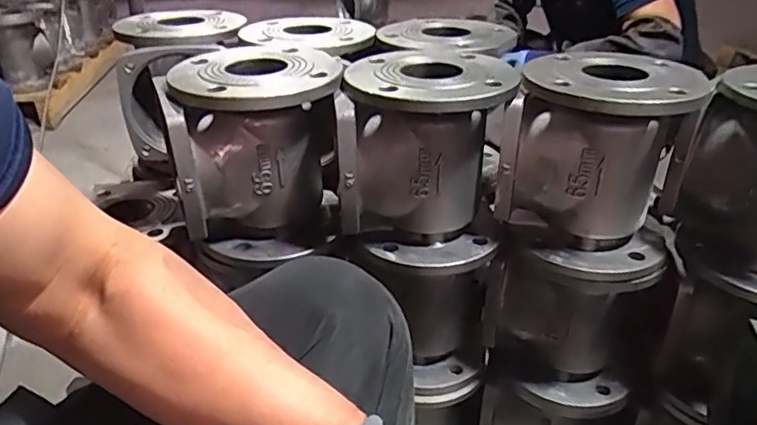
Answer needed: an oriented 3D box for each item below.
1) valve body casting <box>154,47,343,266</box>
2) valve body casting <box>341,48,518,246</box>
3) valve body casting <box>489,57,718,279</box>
[{"bbox_3d":[-0.133,-0.070,0.659,0.174,0.194,0.170,-2,29,-4],"label":"valve body casting"},{"bbox_3d":[0.054,-0.069,0.670,0.179,0.193,0.186,2,29,4],"label":"valve body casting"},{"bbox_3d":[0.254,-0.063,0.670,0.186,0.199,0.193,13,32,22],"label":"valve body casting"}]

